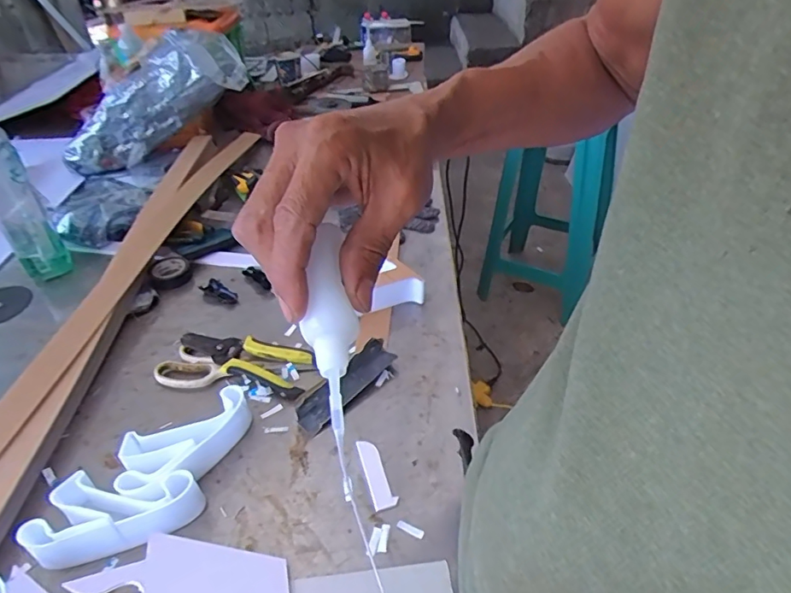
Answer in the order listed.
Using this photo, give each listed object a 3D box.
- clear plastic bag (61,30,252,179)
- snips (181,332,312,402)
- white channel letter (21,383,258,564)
[{"bbox_3d":[-0.491,-0.384,1.026,0.394,0.152,0.136,-42,48,-4],"label":"clear plastic bag"},{"bbox_3d":[-0.179,0.076,0.609,0.164,0.024,0.059,10,40,15],"label":"snips"},{"bbox_3d":[-0.228,0.167,0.486,0.104,0.042,0.199,15,42,20],"label":"white channel letter"}]

